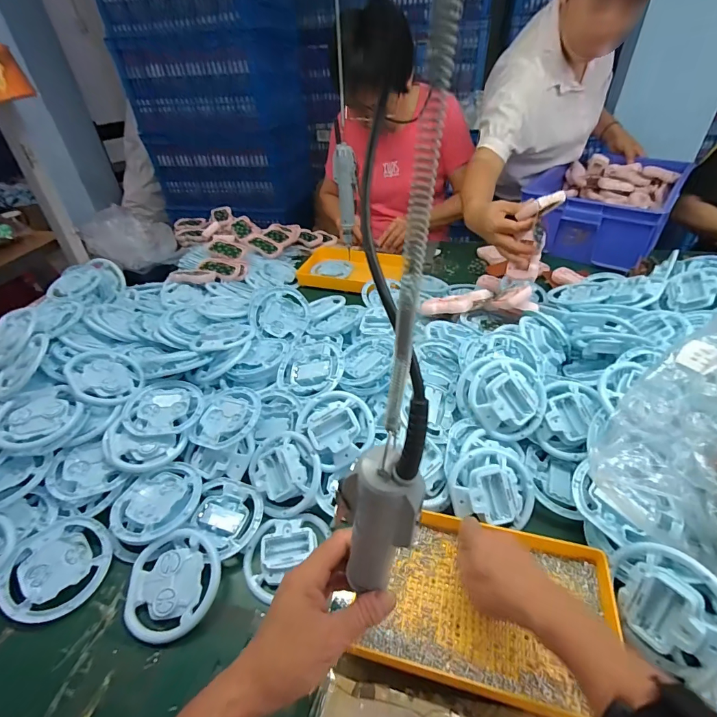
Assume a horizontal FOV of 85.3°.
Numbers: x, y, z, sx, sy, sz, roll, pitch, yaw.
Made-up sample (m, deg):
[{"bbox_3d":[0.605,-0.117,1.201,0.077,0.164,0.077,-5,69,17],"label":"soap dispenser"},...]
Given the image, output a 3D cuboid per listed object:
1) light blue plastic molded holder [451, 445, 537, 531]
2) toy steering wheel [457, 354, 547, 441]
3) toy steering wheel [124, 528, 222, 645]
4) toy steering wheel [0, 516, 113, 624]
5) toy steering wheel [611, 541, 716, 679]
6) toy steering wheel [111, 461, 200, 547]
[{"bbox_3d":[0.163,0.153,0.468,0.097,0.035,0.084,13,71,-15],"label":"light blue plastic molded holder"},{"bbox_3d":[0.196,0.051,0.524,0.111,0.053,0.107,14,84,-4],"label":"toy steering wheel"},{"bbox_3d":[-0.207,0.251,0.438,0.100,0.026,0.110,-2,40,2],"label":"toy steering wheel"},{"bbox_3d":[-0.353,0.240,0.459,0.104,0.028,0.112,-2,40,2],"label":"toy steering wheel"},{"bbox_3d":[0.281,0.226,0.357,0.030,0.099,0.098,16,22,-39],"label":"toy steering wheel"},{"bbox_3d":[-0.258,0.185,0.499,0.105,0.022,0.103,-2,40,2],"label":"toy steering wheel"}]

